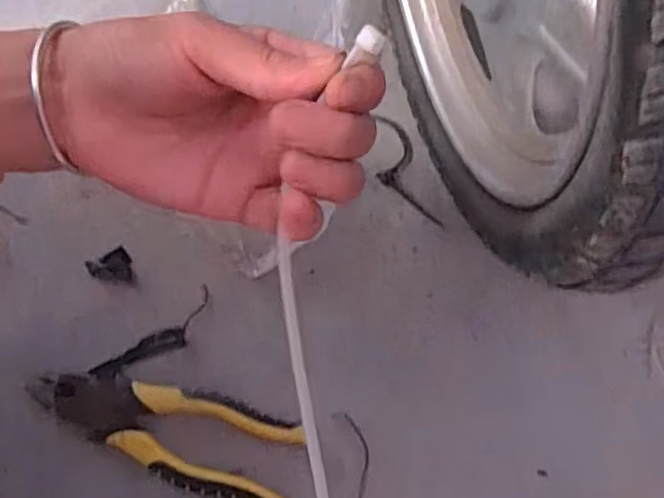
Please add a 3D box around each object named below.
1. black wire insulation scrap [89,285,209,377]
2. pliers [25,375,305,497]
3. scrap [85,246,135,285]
[{"bbox_3d":[-0.119,0.062,0.457,0.094,0.008,0.023,-37,72,-12],"label":"black wire insulation scrap"},{"bbox_3d":[-0.108,0.117,0.430,0.180,0.021,0.058,16,70,8],"label":"pliers"},{"bbox_3d":[-0.162,0.014,0.482,0.033,0.009,0.026,-10,69,-2],"label":"scrap"}]

